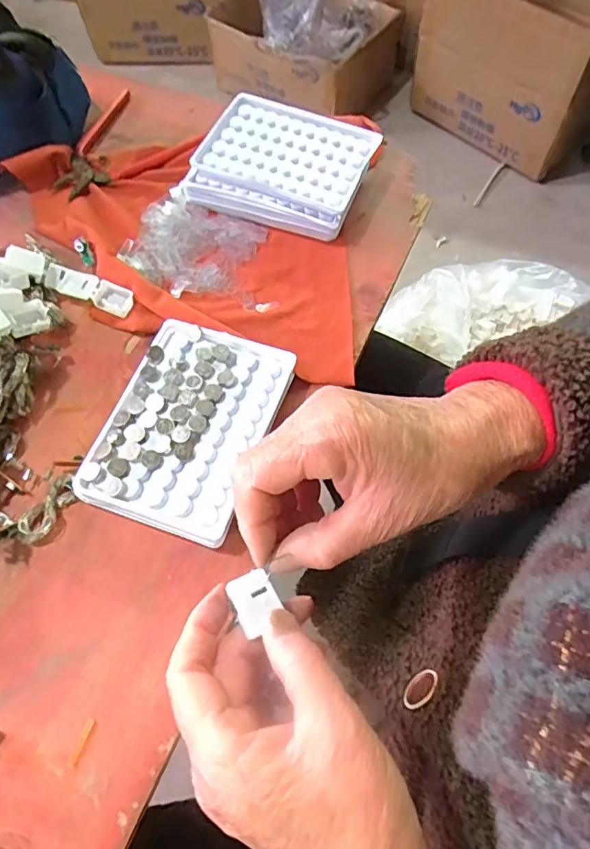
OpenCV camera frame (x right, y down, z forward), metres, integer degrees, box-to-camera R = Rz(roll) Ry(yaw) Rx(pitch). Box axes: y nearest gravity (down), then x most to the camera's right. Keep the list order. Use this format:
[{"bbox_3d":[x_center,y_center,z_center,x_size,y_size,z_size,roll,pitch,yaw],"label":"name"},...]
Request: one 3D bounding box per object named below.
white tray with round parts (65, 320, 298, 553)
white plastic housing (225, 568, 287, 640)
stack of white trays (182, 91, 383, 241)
[{"bbox_3d":[-0.064,0.001,0.329,0.093,0.026,0.131,16,66,10],"label":"white tray with round parts"},{"bbox_3d":[-0.018,0.079,0.235,0.020,0.007,0.026,-28,66,-10],"label":"white plastic housing"},{"bbox_3d":[-0.009,-0.212,0.429,0.131,0.032,0.104,19,66,12],"label":"stack of white trays"}]

